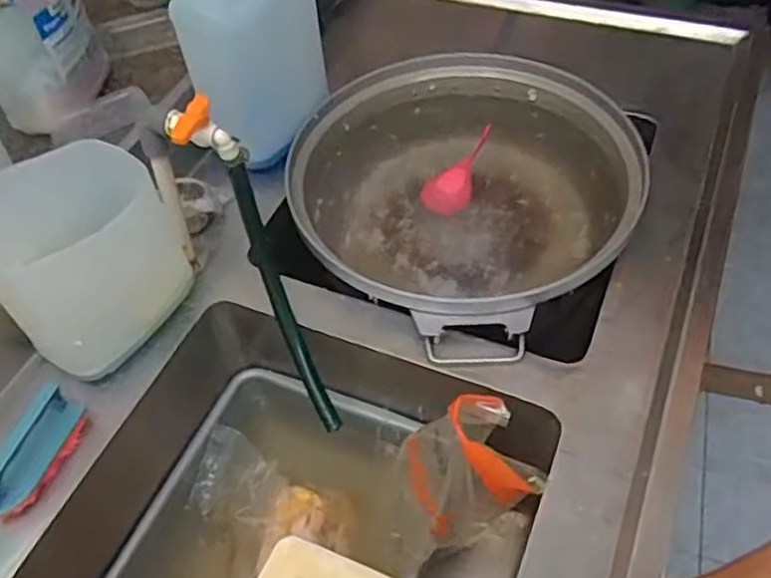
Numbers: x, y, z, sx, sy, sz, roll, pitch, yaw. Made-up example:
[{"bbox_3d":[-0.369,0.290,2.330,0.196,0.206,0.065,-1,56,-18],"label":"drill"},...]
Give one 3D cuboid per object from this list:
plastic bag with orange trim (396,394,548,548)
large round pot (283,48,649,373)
[{"bbox_3d":[0.091,0.191,0.740,0.116,0.148,0.101,-12,52,-4],"label":"plastic bag with orange trim"},{"bbox_3d":[0.096,-0.122,0.949,0.425,0.152,0.459,-1,52,1],"label":"large round pot"}]

